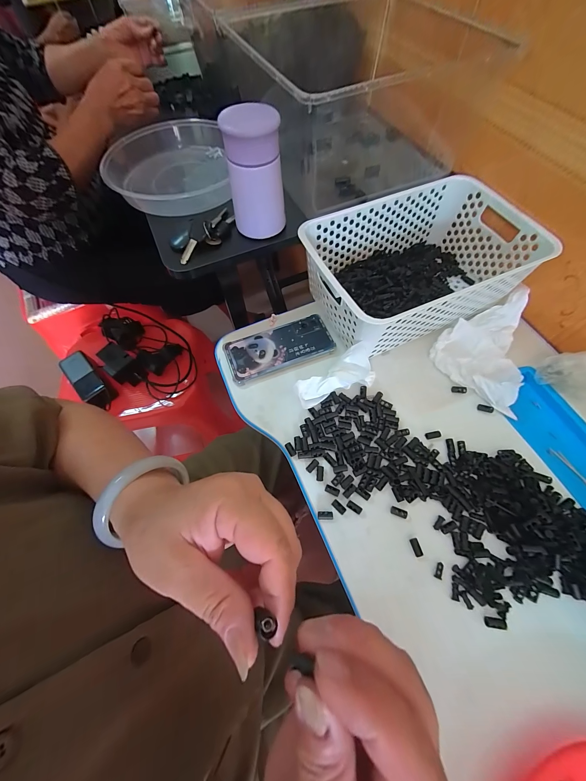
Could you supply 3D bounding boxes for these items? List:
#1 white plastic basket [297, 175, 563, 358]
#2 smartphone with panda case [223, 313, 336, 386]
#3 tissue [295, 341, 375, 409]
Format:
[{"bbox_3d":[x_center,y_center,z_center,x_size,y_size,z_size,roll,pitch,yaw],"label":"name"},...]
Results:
[{"bbox_3d":[0.182,-0.186,0.426,0.313,0.114,0.204,-23,67,-10],"label":"white plastic basket"},{"bbox_3d":[-0.020,-0.065,0.425,0.159,0.017,0.073,-20,66,-7],"label":"smartphone with panda case"},{"bbox_3d":[0.061,-0.020,0.385,0.116,0.049,0.047,-22,67,-9],"label":"tissue"}]

